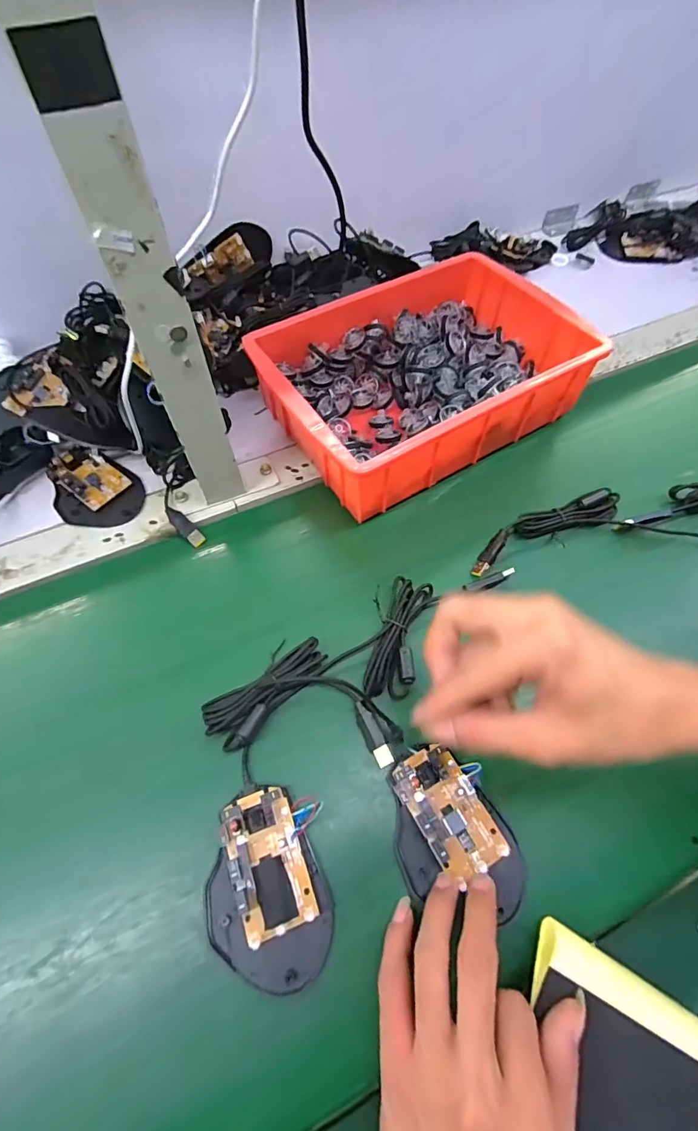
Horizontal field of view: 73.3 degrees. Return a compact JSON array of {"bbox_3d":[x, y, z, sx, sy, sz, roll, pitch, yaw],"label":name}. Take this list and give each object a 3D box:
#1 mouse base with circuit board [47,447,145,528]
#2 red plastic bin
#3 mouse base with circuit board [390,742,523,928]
[{"bbox_3d":[-0.243,-0.075,0.443,0.099,0.018,0.072,39,68,18],"label":"mouse base with circuit board"},{"bbox_3d":[0.066,-0.191,0.467,0.282,0.077,0.201,-29,66,-15],"label":"red plastic bin"},{"bbox_3d":[0.066,0.175,0.308,0.072,0.018,0.102,-25,65,-13],"label":"mouse base with circuit board"}]

